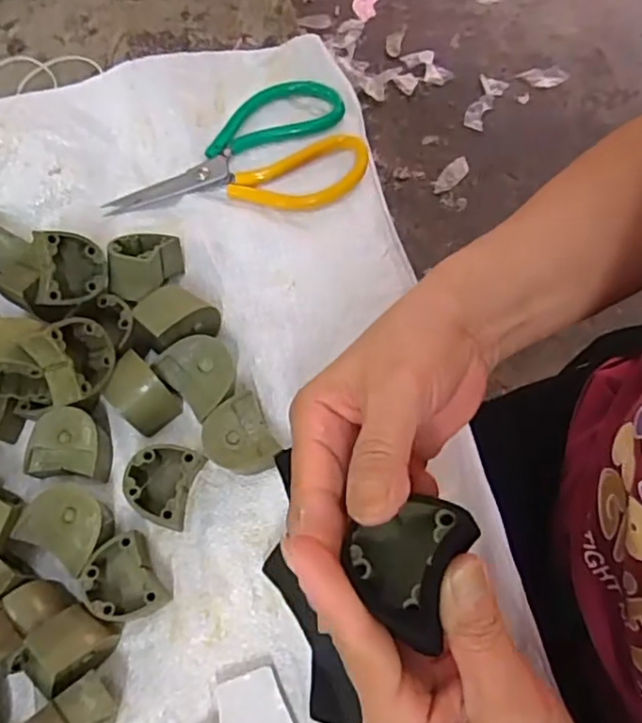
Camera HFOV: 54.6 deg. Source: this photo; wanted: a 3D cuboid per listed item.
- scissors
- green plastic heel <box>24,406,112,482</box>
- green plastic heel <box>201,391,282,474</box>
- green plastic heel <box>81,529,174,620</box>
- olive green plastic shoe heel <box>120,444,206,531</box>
[{"bbox_3d":[-0.064,-0.160,0.468,0.188,0.010,0.106,-3,70,0],"label":"scissors"},{"bbox_3d":[-0.157,0.052,0.390,0.050,0.023,0.041,0,70,1],"label":"green plastic heel"},{"bbox_3d":[-0.050,0.050,0.384,0.039,0.025,0.049,-29,72,-9],"label":"green plastic heel"},{"bbox_3d":[-0.114,0.127,0.359,0.037,0.025,0.045,-29,72,-9],"label":"green plastic heel"},{"bbox_3d":[-0.095,0.074,0.377,0.038,0.029,0.046,14,70,6],"label":"olive green plastic shoe heel"}]

